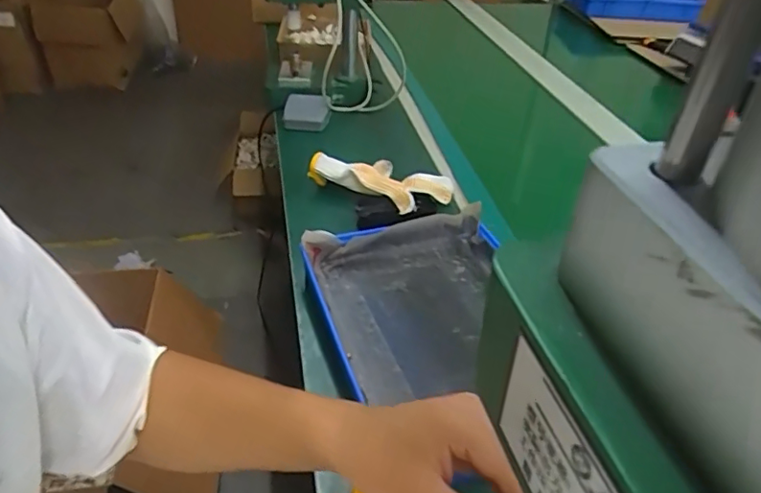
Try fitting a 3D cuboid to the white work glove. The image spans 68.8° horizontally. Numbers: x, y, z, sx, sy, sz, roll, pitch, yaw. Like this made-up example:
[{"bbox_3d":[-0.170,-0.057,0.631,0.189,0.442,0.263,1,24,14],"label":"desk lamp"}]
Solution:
[{"bbox_3d":[0.008,-0.104,0.807,0.194,0.032,0.111,21,41,21],"label":"white work glove"}]

